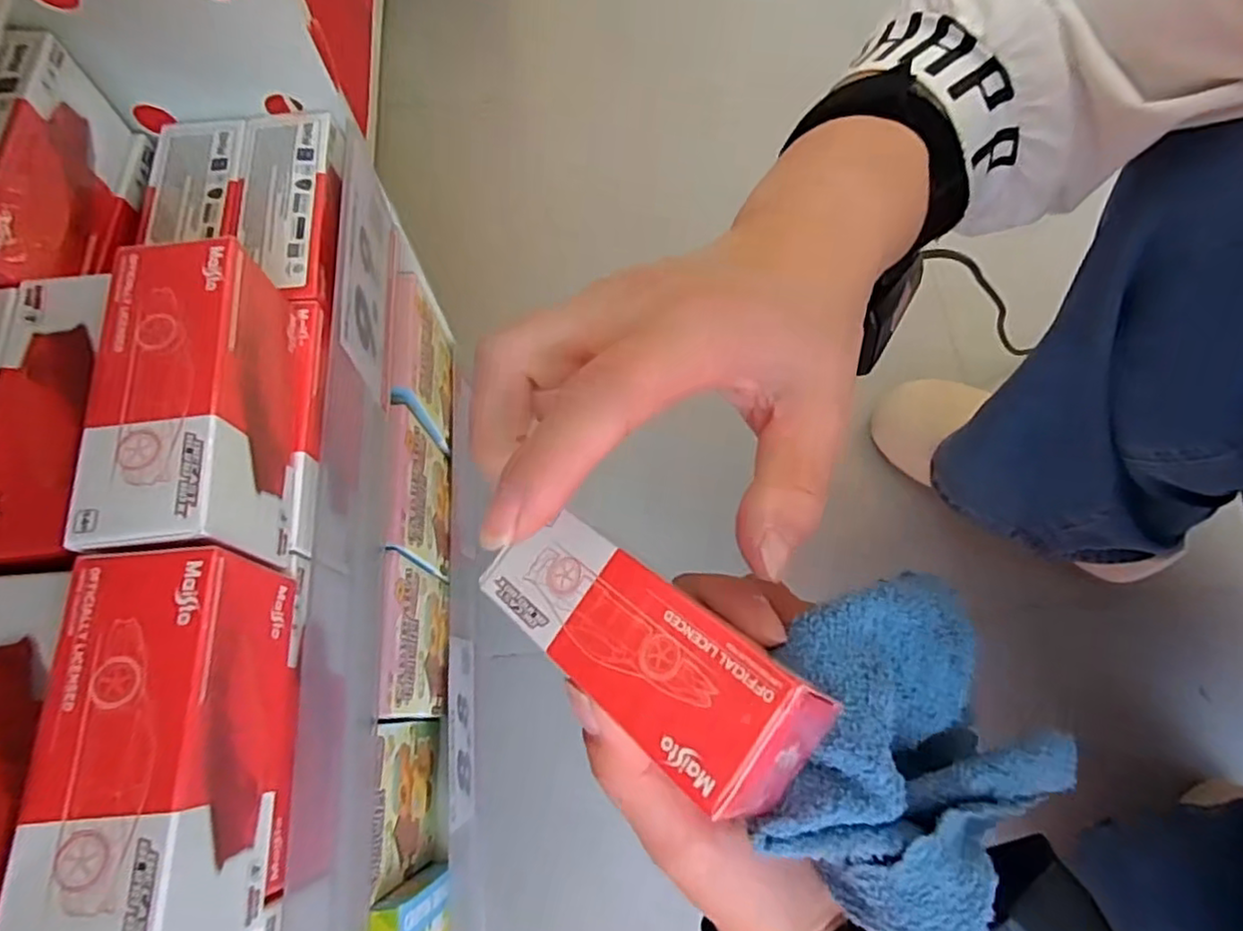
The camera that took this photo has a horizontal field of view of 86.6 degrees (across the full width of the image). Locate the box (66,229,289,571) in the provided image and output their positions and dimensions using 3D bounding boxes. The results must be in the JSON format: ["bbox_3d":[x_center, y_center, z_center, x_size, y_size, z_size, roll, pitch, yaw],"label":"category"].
[{"bbox_3d":[-0.117,-0.016,0.184,0.033,0.036,0.085,-5,70,-1],"label":"box"}]

